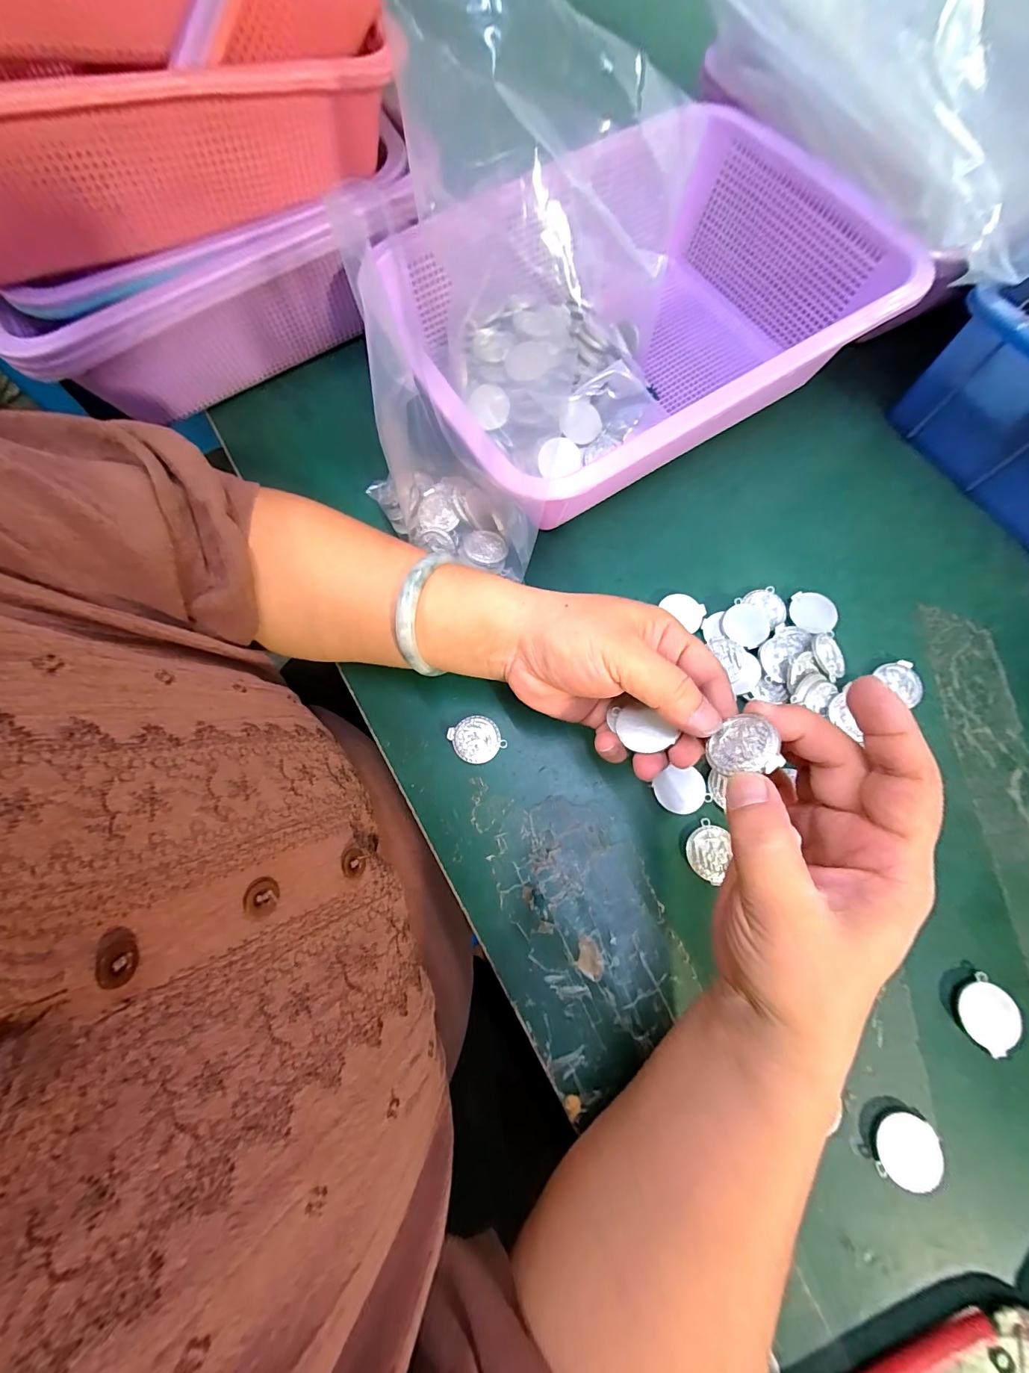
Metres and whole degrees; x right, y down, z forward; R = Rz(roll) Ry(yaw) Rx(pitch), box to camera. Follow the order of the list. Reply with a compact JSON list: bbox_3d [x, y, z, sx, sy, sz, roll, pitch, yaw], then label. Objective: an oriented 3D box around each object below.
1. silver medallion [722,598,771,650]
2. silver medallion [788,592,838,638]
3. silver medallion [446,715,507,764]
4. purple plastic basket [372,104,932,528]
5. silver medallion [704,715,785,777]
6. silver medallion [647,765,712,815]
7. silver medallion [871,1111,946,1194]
[{"bbox_3d":[0.150,-0.040,0.283,0.028,0.004,0.032,22,71,8],"label":"silver medallion"},{"bbox_3d":[0.197,-0.048,0.289,0.030,0.005,0.028,15,75,6],"label":"silver medallion"},{"bbox_3d":[-0.024,0.033,0.273,0.030,0.005,0.029,-29,75,-6],"label":"silver medallion"},{"bbox_3d":[0.078,-0.242,0.307,0.301,0.088,0.222,-30,76,-7],"label":"purple plastic basket"},{"bbox_3d":[0.094,0.026,0.181,0.004,0.028,0.027,37,106,-27],"label":"silver medallion"},{"bbox_3d":[0.099,0.062,0.262,0.030,0.004,0.026,-20,75,-4],"label":"silver medallion"},{"bbox_3d":[0.191,0.225,0.212,0.029,0.006,0.028,0,74,2],"label":"silver medallion"}]

